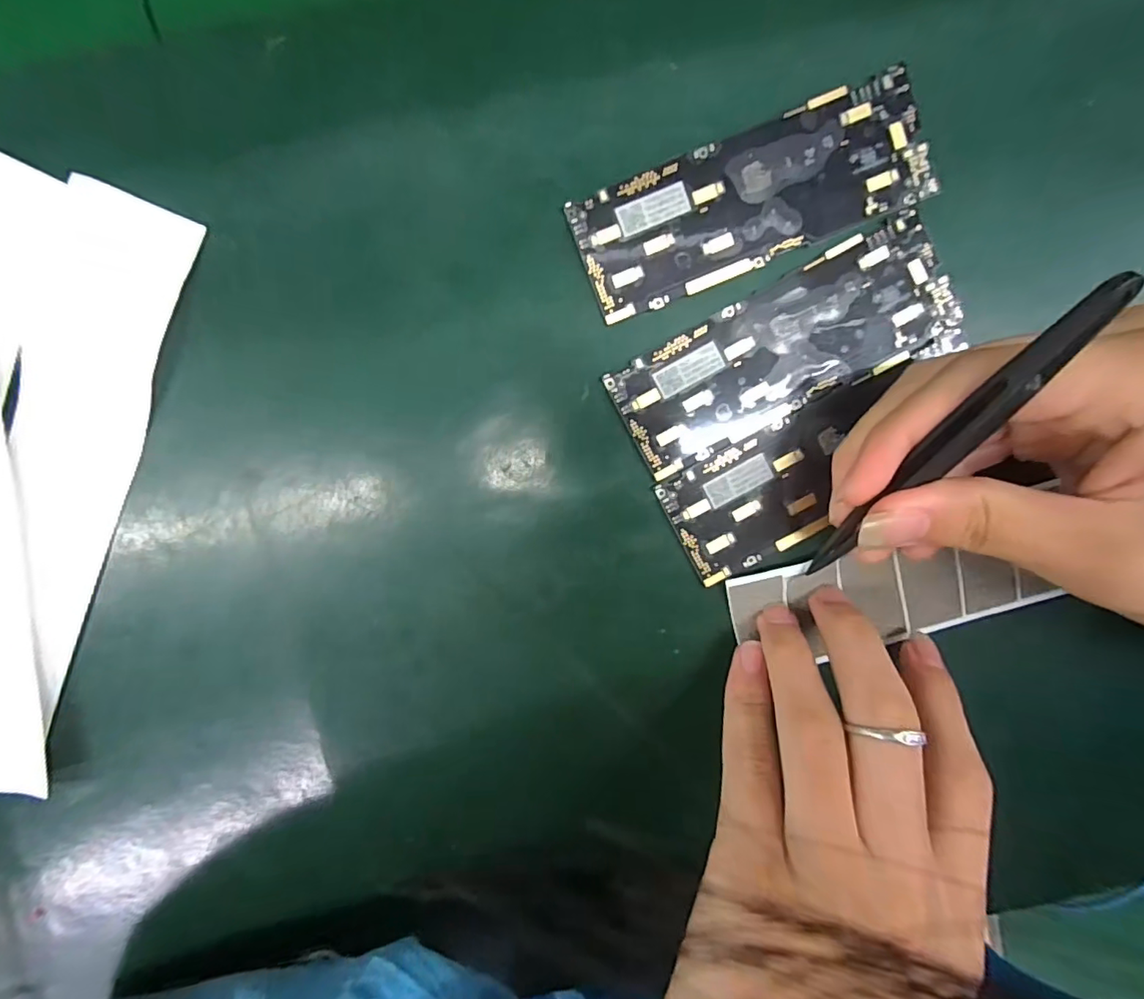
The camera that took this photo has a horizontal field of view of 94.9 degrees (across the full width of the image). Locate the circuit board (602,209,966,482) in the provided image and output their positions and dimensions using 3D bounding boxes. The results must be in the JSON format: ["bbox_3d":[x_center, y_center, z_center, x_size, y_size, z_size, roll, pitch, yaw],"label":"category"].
[{"bbox_3d":[0.076,-0.054,0.191,0.122,0.004,0.044,-28,94,3],"label":"circuit board"}]

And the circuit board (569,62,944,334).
[{"bbox_3d":[0.062,-0.105,0.184,0.123,0.004,0.043,-22,98,2],"label":"circuit board"}]

